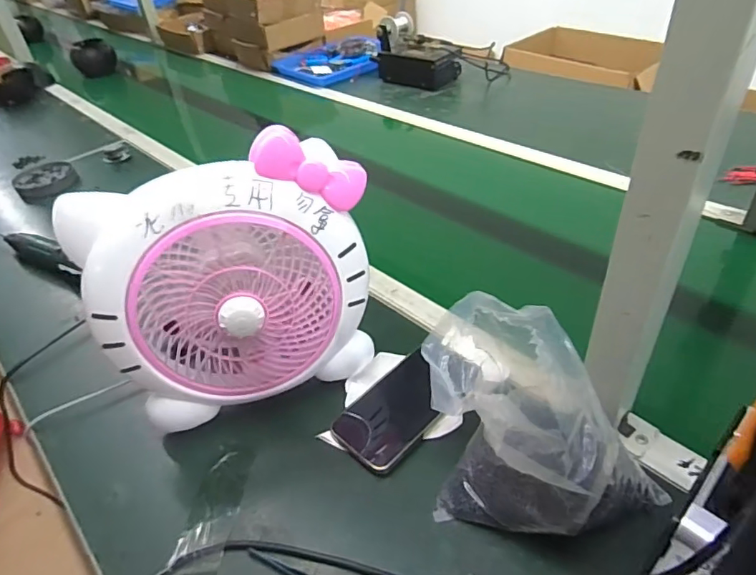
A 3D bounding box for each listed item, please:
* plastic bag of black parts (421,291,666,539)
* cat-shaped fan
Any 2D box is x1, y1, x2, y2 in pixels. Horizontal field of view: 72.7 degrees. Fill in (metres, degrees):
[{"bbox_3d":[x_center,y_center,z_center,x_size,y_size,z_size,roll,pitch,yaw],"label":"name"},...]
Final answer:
[{"bbox_3d":[0.117,0.107,0.424,0.152,0.150,0.155,0,40,8],"label":"plastic bag of black parts"},{"bbox_3d":[-0.131,0.006,0.500,0.256,0.255,0.105,-18,41,-13],"label":"cat-shaped fan"}]

